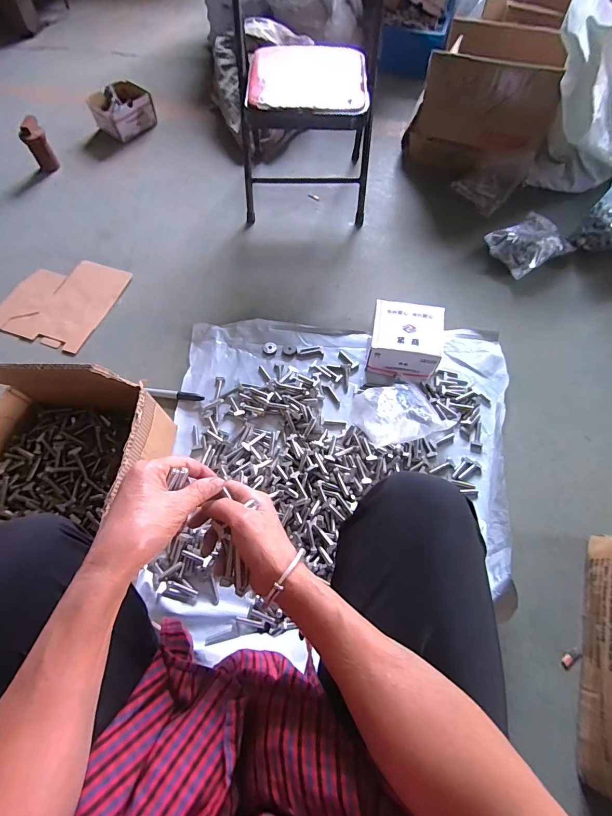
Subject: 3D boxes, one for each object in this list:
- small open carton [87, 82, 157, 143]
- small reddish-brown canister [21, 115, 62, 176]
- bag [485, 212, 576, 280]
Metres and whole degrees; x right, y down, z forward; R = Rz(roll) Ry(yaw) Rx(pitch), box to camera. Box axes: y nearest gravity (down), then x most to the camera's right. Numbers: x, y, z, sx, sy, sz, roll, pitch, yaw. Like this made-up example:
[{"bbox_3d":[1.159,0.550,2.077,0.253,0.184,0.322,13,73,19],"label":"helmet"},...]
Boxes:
[{"bbox_3d":[-0.604,-0.986,1.222,0.143,0.099,0.170,41,70,19],"label":"small open carton"},{"bbox_3d":[-0.795,-0.780,1.114,0.066,0.118,0.062,-31,66,-14],"label":"small reddish-brown canister"},{"bbox_3d":[0.567,-0.419,0.949,0.192,0.062,0.140,-27,67,-12],"label":"bag"}]

